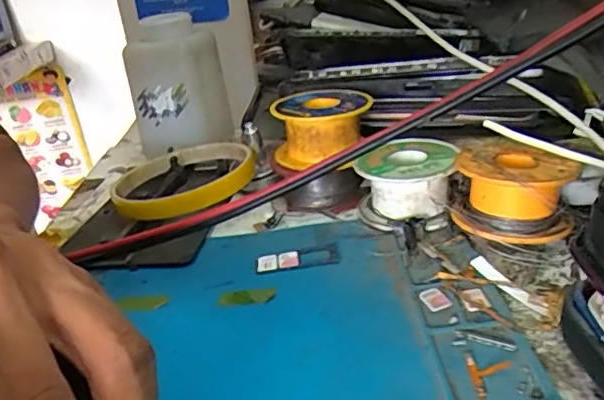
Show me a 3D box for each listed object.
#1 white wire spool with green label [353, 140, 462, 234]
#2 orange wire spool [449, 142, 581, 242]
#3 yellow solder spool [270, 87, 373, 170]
[{"bbox_3d":[0.053,-0.008,0.292,0.047,0.032,0.048,-7,26,3],"label":"white wire spool with green label"},{"bbox_3d":[0.097,-0.004,0.265,0.051,0.034,0.049,1,27,19],"label":"orange wire spool"},{"bbox_3d":[0.010,-0.040,0.314,0.052,0.032,0.055,-8,26,1],"label":"yellow solder spool"}]

